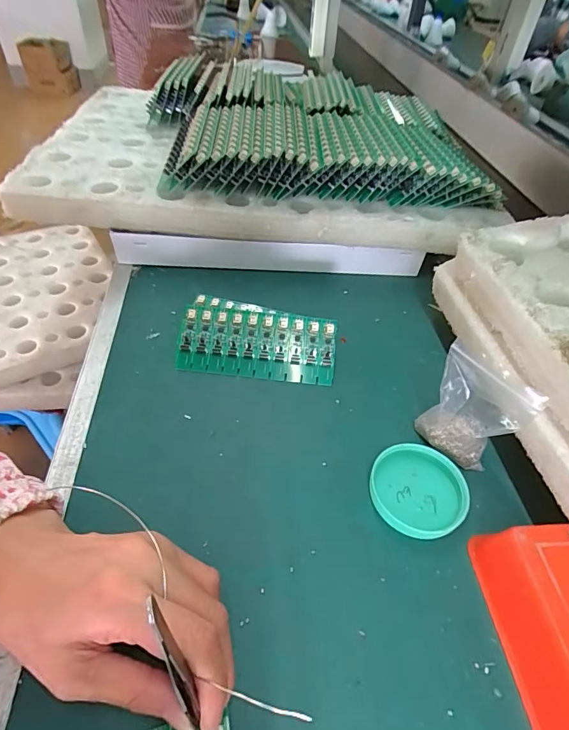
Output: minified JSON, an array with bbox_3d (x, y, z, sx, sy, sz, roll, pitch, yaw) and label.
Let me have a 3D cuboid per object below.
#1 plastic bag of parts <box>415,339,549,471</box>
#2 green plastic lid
[{"bbox_3d":[0.133,0.033,0.300,0.031,0.084,0.064,-23,52,-23],"label":"plastic bag of parts"},{"bbox_3d":[0.096,0.089,0.298,0.065,0.012,0.065,2,46,-2],"label":"green plastic lid"}]

